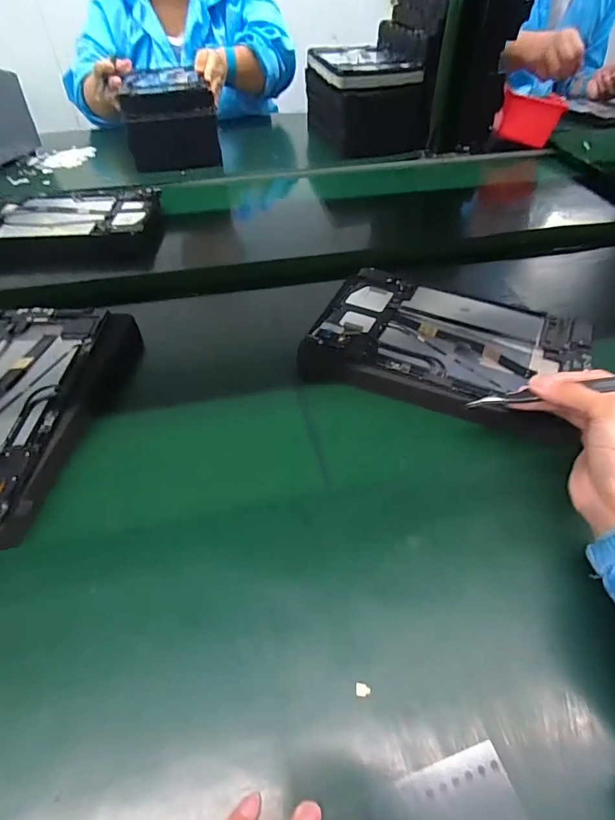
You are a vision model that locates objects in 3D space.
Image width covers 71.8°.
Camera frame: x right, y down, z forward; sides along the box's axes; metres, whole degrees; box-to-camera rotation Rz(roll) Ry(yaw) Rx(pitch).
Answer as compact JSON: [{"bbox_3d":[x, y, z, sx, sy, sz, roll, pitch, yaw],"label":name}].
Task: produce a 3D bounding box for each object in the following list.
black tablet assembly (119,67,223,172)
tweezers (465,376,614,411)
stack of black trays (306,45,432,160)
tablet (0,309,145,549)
[{"bbox_3d":[-0.265,-0.552,0.810,0.163,0.125,0.188,-16,49,-13],"label":"black tablet assembly"},{"bbox_3d":[0.178,-0.012,0.298,0.123,0.007,0.017,-9,42,28],"label":"tweezers"},{"bbox_3d":[0.102,-0.623,0.855,0.163,0.139,0.256,-12,49,-10],"label":"stack of black trays"},{"bbox_3d":[-0.264,-0.003,0.364,0.178,0.028,0.250,0,48,1],"label":"tablet"}]

